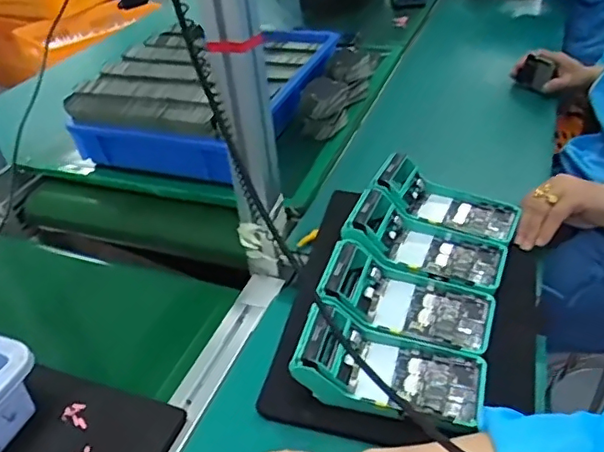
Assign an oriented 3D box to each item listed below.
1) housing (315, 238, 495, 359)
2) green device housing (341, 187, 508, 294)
[{"bbox_3d":[0.105,0.080,0.584,0.168,0.056,0.078,21,43,10],"label":"housing"},{"bbox_3d":[0.134,0.024,0.632,0.172,0.065,0.082,24,45,14],"label":"green device housing"}]

